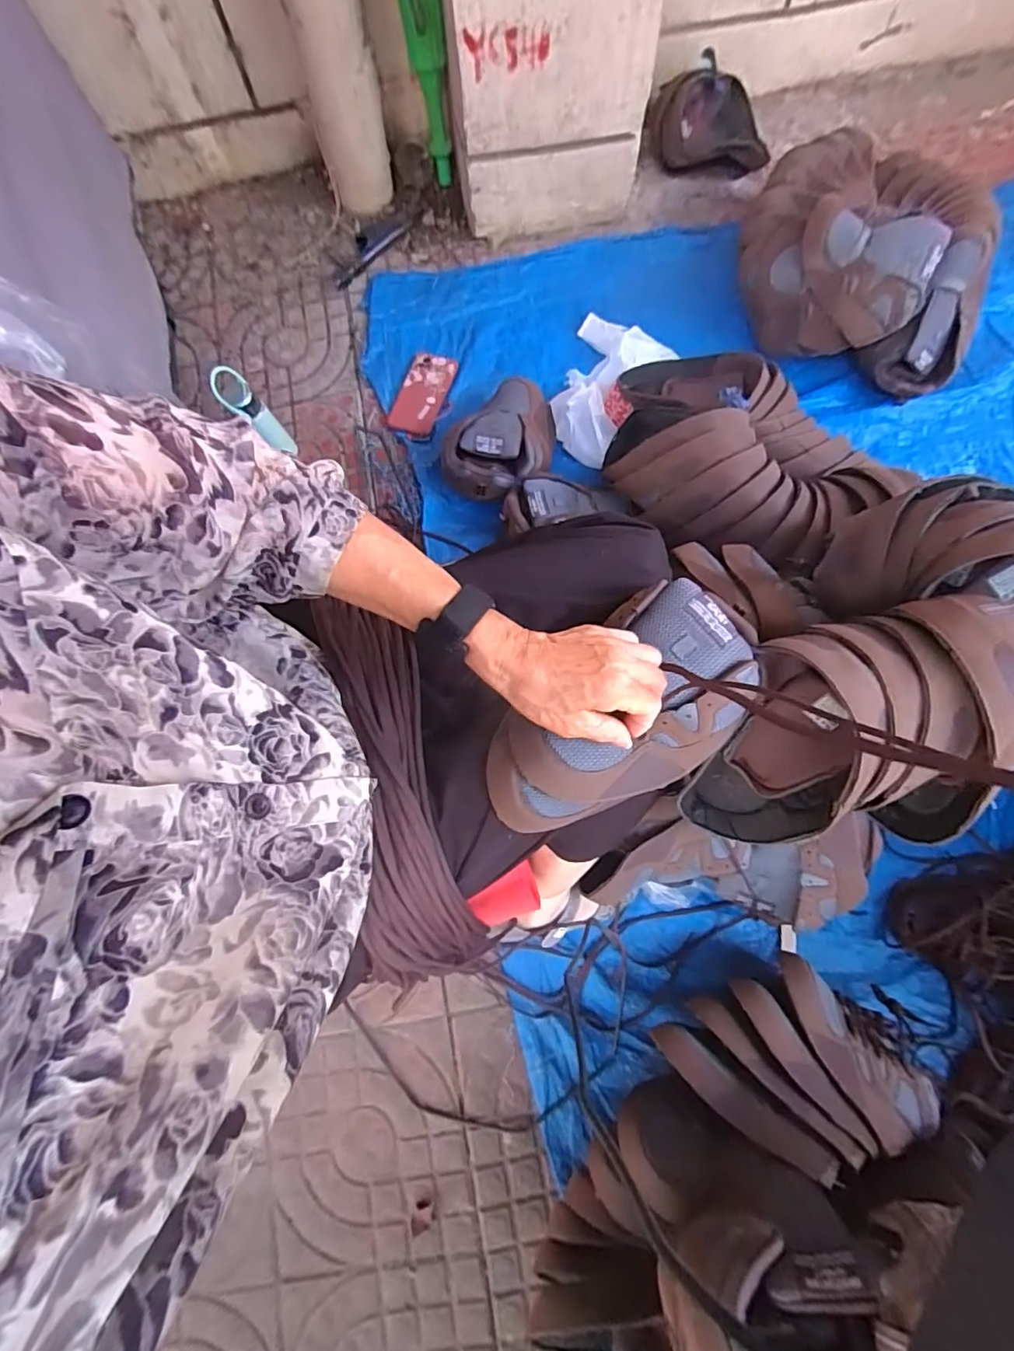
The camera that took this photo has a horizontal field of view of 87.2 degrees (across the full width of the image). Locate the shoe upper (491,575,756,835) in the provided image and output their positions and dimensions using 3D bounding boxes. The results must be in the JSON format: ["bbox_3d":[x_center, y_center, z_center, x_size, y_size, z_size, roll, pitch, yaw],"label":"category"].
[{"bbox_3d":[0.088,0.033,0.396,0.224,0.080,0.121,-41,77,-9],"label":"shoe upper"}]

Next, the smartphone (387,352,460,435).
[{"bbox_3d":[-0.151,-0.489,0.923,0.088,0.007,0.159,12,75,5],"label":"smartphone"}]

